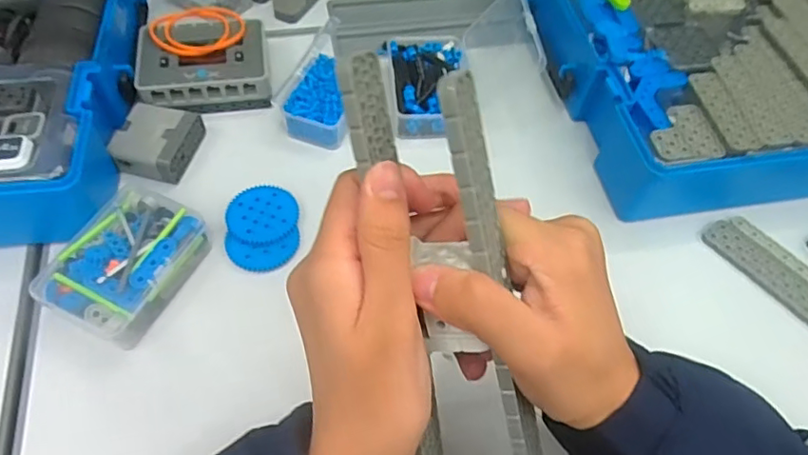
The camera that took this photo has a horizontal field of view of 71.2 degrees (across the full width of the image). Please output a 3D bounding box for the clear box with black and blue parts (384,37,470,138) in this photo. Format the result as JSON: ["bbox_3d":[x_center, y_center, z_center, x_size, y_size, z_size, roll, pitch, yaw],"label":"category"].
[{"bbox_3d":[0.022,-0.123,0.476,0.068,0.025,0.092,-6,57,-8],"label":"clear box with black and blue parts"}]

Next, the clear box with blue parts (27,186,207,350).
[{"bbox_3d":[-0.179,0.026,0.368,0.067,0.036,0.095,23,58,11],"label":"clear box with blue parts"}]

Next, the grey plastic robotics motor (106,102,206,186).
[{"bbox_3d":[-0.186,-0.065,0.424,0.050,0.022,0.058,15,57,6],"label":"grey plastic robotics motor"}]

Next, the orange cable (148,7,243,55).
[{"bbox_3d":[-0.171,-0.165,0.467,0.074,0.004,0.061,-14,58,-13],"label":"orange cable"}]

